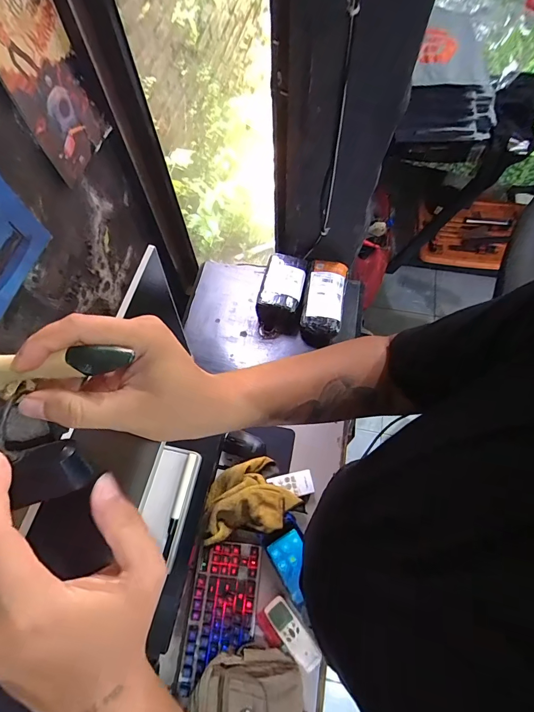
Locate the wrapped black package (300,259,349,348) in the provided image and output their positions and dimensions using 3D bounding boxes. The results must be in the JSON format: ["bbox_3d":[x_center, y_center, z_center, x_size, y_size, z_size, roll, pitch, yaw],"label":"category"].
[{"bbox_3d":[0.169,-0.160,1.074,0.113,0.085,0.247,10,65,7],"label":"wrapped black package"}]

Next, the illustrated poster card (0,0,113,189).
[{"bbox_3d":[-0.415,-0.522,0.702,0.012,0.294,0.210,11,66,8],"label":"illustrated poster card"}]

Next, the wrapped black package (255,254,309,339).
[{"bbox_3d":[0.046,-0.176,1.087,0.128,0.104,0.234,10,66,8],"label":"wrapped black package"}]

